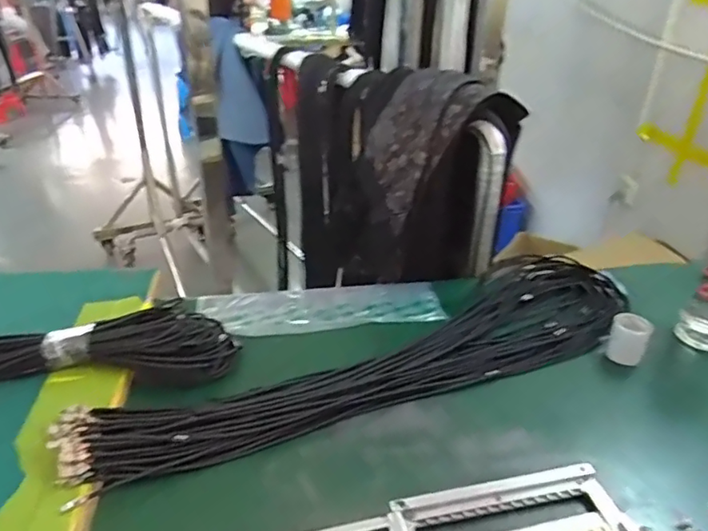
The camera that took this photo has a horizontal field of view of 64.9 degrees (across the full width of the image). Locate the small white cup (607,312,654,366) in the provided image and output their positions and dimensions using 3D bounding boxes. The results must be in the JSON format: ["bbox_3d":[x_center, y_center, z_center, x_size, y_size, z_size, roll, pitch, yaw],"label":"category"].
[{"bbox_3d":[0.345,0.093,0.701,0.044,0.053,0.037,17,33,25],"label":"small white cup"}]

